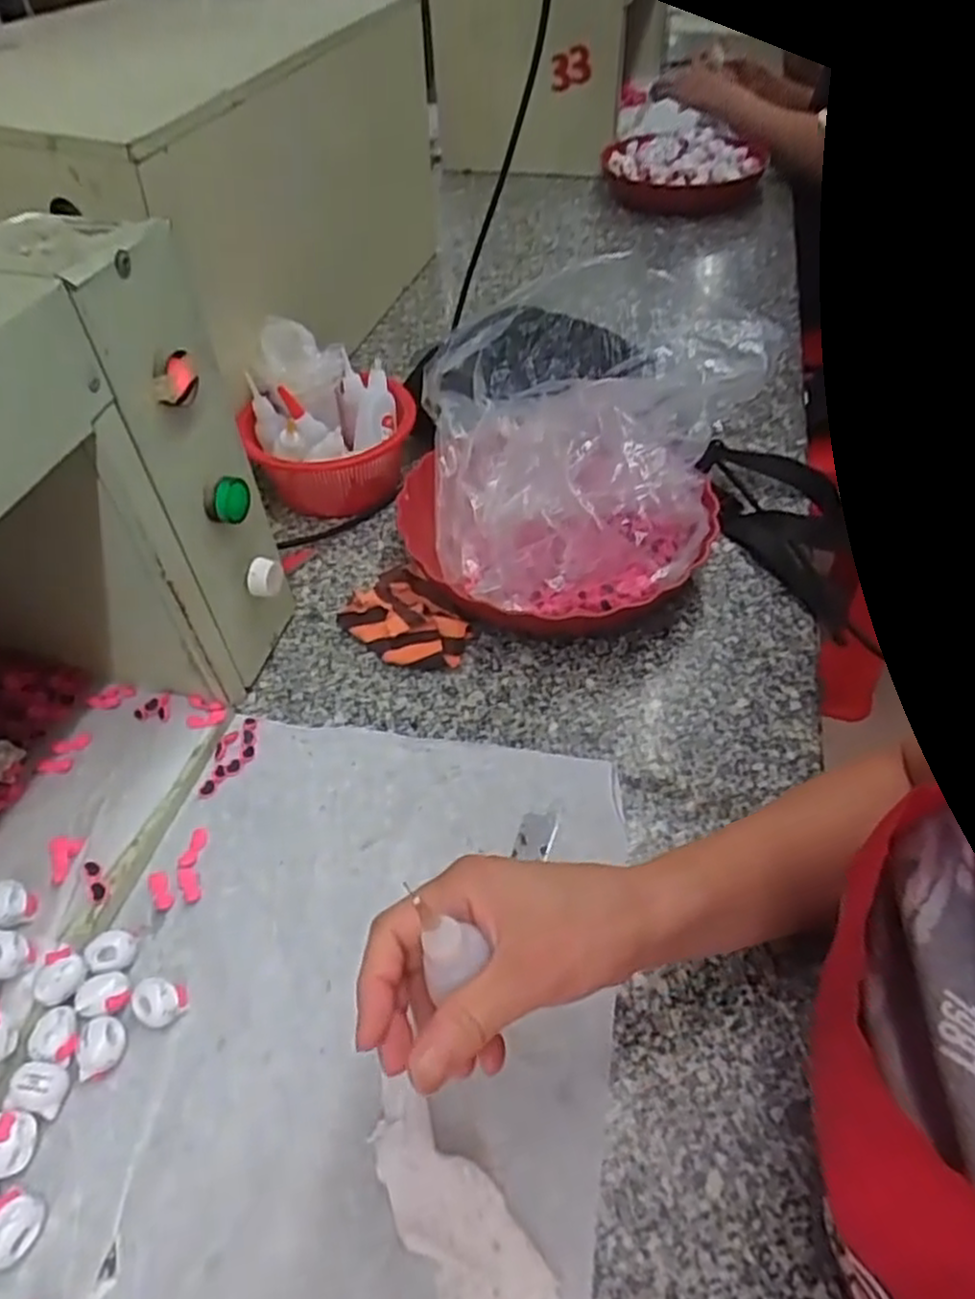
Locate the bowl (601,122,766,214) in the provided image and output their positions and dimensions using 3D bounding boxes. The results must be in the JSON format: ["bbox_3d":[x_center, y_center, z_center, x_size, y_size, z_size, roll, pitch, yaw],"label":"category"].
[{"bbox_3d":[0.298,-0.736,1.172,0.219,0.068,0.210,-2,47,2],"label":"bowl"}]

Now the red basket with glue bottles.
[{"bbox_3d":[-0.141,-0.187,0.663,0.140,0.119,0.135,7,48,10],"label":"red basket with glue bottles"}]

